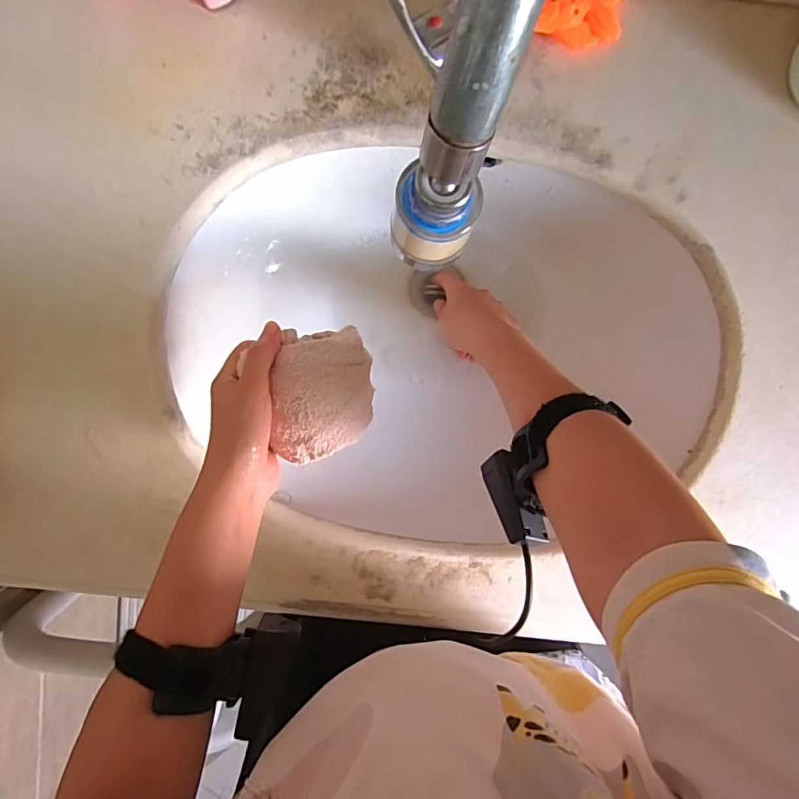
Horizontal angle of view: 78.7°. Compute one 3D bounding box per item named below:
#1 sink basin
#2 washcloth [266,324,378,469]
[{"bbox_3d":[0.035,-0.032,0.494,0.475,0.136,0.323,9,97,-2],"label":"sink basin"},{"bbox_3d":[-0.055,-0.002,0.366,0.067,0.043,0.097,4,97,-2],"label":"washcloth"}]

